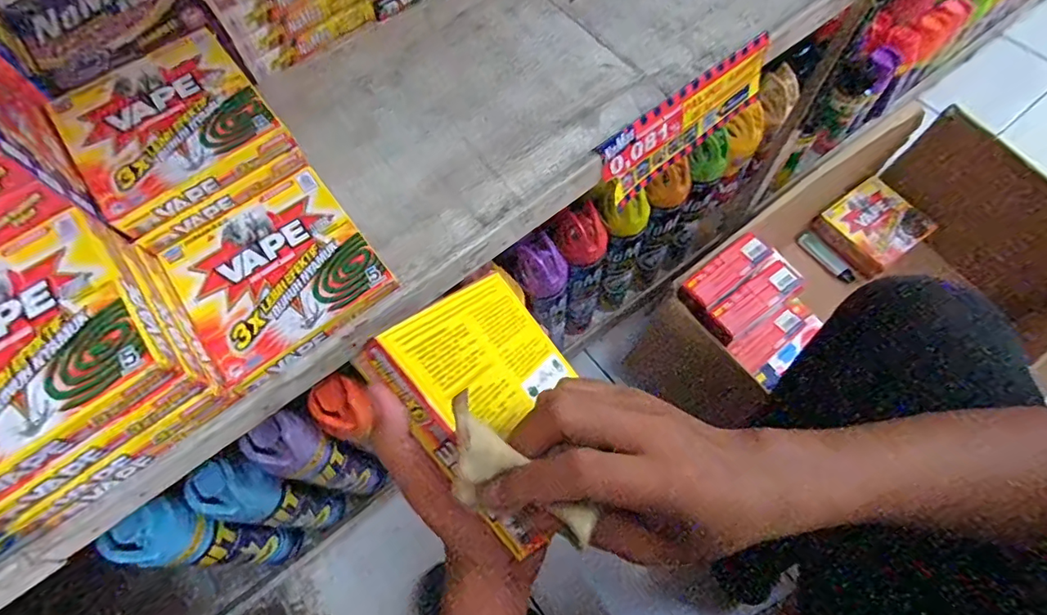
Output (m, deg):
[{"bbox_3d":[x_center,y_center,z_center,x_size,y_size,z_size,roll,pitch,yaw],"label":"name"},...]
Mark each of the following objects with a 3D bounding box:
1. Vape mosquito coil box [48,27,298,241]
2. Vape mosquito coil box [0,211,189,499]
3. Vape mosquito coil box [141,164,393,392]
[{"bbox_3d":[-0.269,-0.140,0.397,0.132,0.022,0.142,-36,68,-13],"label":"Vape mosquito coil box"},{"bbox_3d":[-0.292,0.027,0.302,0.136,0.027,0.136,-37,69,-14],"label":"Vape mosquito coil box"},{"bbox_3d":[-0.184,-0.024,0.394,0.133,0.028,0.132,-35,68,-13],"label":"Vape mosquito coil box"}]

